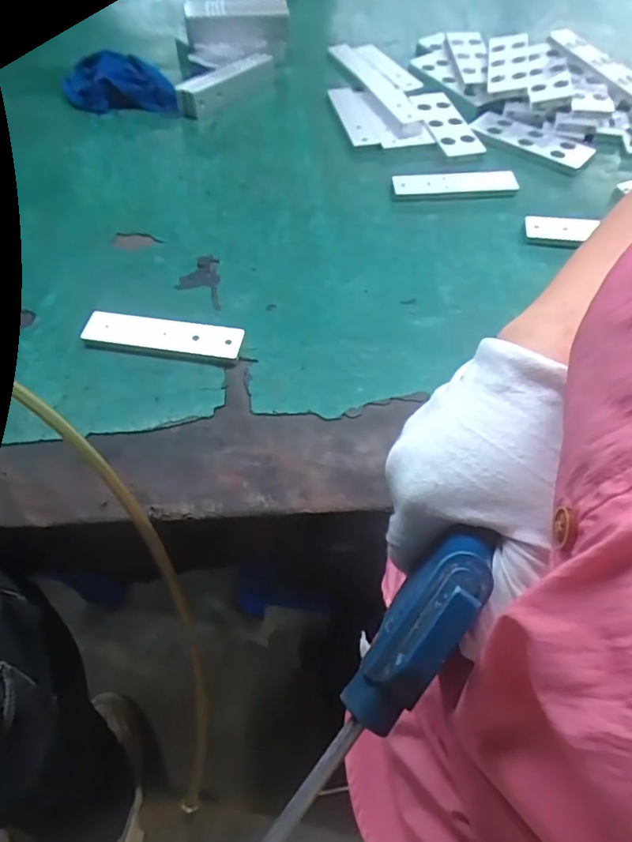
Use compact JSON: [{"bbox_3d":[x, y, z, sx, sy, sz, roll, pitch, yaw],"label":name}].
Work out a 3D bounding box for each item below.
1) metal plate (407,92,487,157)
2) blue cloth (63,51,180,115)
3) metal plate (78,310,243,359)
[{"bbox_3d":[0.184,-0.432,0.786,0.055,0.010,0.162,-19,63,-3],"label":"metal plate"},{"bbox_3d":[-0.285,-0.498,0.801,0.163,0.055,0.074,-5,56,-4],"label":"blue cloth"},{"bbox_3d":[-0.151,-0.085,0.543,0.154,0.012,0.040,8,56,5],"label":"metal plate"}]

